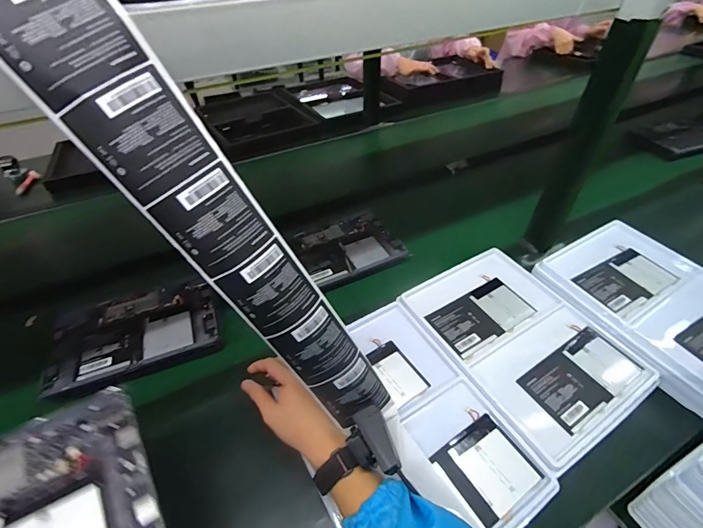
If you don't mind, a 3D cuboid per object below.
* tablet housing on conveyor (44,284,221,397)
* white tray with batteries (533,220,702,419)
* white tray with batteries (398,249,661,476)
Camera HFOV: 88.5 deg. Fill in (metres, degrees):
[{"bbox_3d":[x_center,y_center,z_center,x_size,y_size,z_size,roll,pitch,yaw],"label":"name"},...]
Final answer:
[{"bbox_3d":[-0.354,0.117,0.596,0.250,0.024,0.160,-17,46,-15],"label":"tablet housing on conveyor"},{"bbox_3d":[0.520,0.059,0.602,0.270,0.032,0.321,-22,48,-19],"label":"white tray with batteries"},{"bbox_3d":[0.265,0.114,0.574,0.237,0.021,0.321,-25,49,-22],"label":"white tray with batteries"}]

